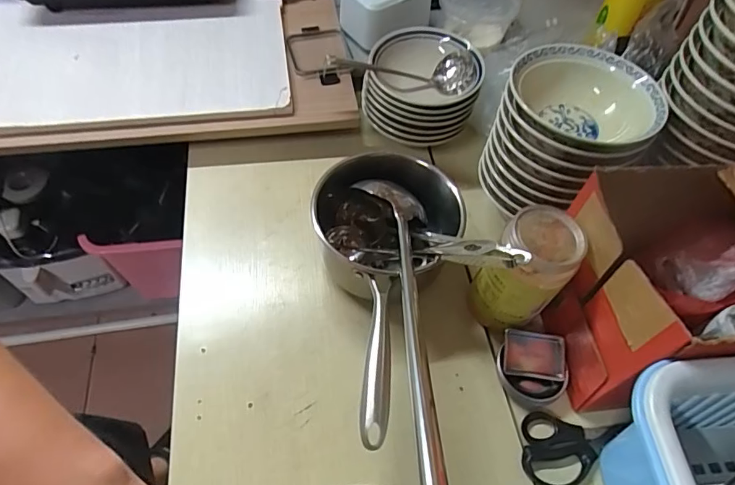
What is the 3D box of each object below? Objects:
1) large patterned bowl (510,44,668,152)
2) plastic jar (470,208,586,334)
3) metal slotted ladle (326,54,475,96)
[{"bbox_3d":[0.267,-0.170,0.599,0.163,0.064,0.175,2,56,-3],"label":"large patterned bowl"},{"bbox_3d":[0.194,0.040,0.593,0.091,0.164,0.095,2,56,-3],"label":"plastic jar"},{"bbox_3d":[0.052,-0.269,0.755,0.219,0.052,0.064,11,56,3],"label":"metal slotted ladle"}]

